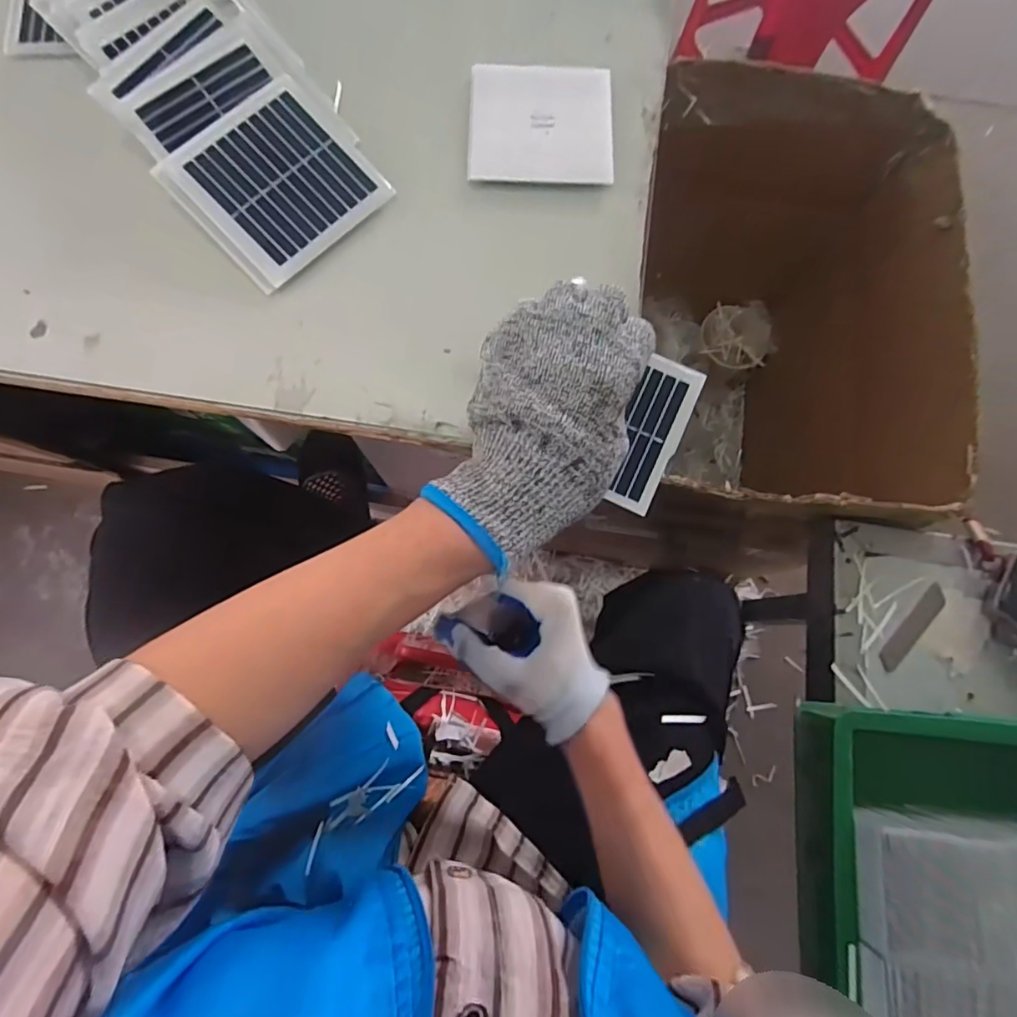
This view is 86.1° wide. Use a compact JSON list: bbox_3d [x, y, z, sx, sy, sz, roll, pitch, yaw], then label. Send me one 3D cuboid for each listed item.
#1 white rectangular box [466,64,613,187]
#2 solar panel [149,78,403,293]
[{"bbox_3d":[0.021,-0.248,0.348,0.089,0.007,0.087,2,77,-1],"label":"white rectangular box"},{"bbox_3d":[-0.136,-0.196,0.325,0.094,0.005,0.096,45,79,-2],"label":"solar panel"}]

